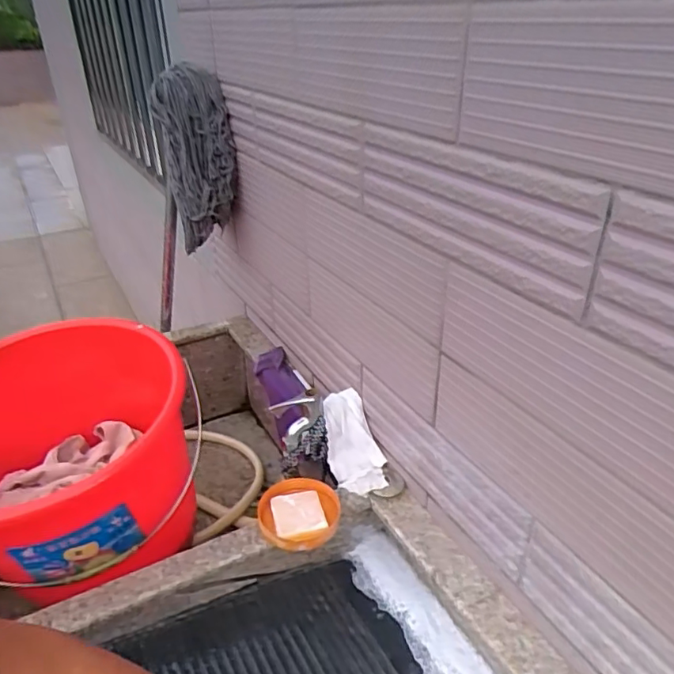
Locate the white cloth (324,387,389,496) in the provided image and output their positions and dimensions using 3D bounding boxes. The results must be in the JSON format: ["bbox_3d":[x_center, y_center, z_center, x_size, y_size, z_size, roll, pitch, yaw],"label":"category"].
[{"bbox_3d":[0.021,0.139,0.744,0.067,0.060,0.140,-12,74,-18],"label":"white cloth"}]

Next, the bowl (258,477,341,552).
[{"bbox_3d":[-0.045,0.212,0.663,0.094,0.025,0.097,-1,31,1],"label":"bowl"}]

